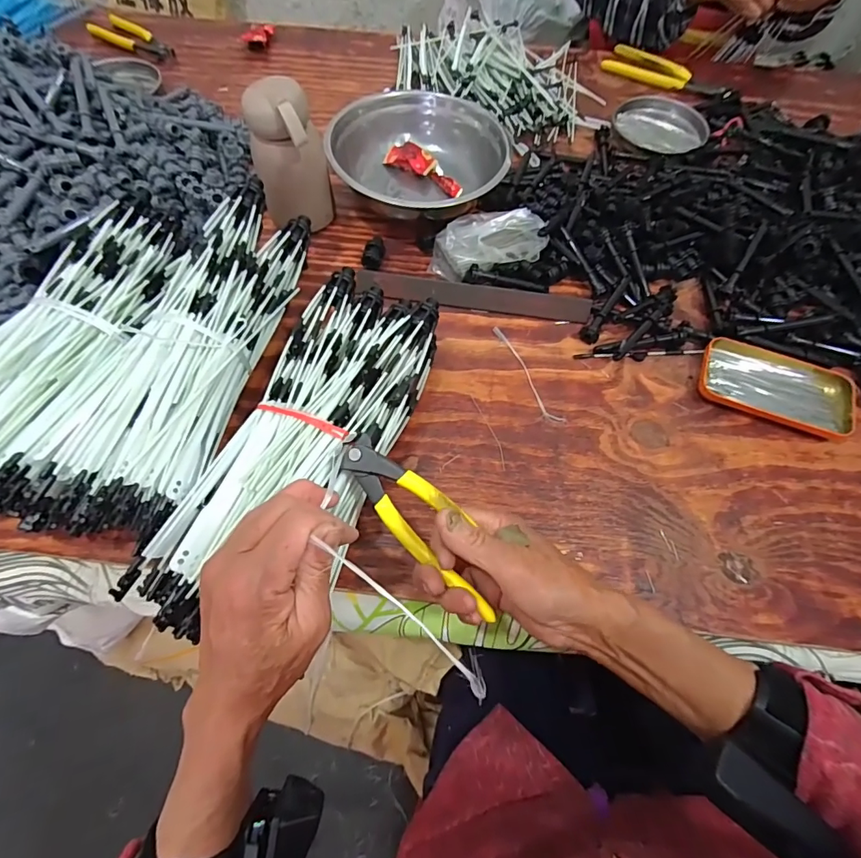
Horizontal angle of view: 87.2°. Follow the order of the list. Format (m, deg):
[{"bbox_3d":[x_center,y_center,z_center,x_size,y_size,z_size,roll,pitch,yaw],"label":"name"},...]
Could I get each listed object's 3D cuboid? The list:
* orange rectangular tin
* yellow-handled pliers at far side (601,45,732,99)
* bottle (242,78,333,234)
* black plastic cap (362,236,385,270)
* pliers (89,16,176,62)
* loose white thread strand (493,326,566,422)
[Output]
[{"bbox_3d":[0.348,-0.043,0.453,0.144,0.014,0.069,20,69,6],"label":"orange rectangular tin"},{"bbox_3d":[0.386,-0.582,0.735,0.200,0.027,0.071,29,66,12],"label":"yellow-handled pliers at far side"},{"bbox_3d":[-0.154,-0.300,0.499,0.077,0.129,0.076,-12,65,-8],"label":"bottle"},{"bbox_3d":[-0.066,-0.208,0.534,0.023,0.020,0.035,14,64,5],"label":"black plastic cap"},{"bbox_3d":[-0.494,-0.643,0.739,0.163,0.021,0.067,33,67,14],"label":"pliers"},{"bbox_3d":[0.099,-0.058,0.473,0.017,0.004,0.128,-22,66,-16],"label":"loose white thread strand"}]

